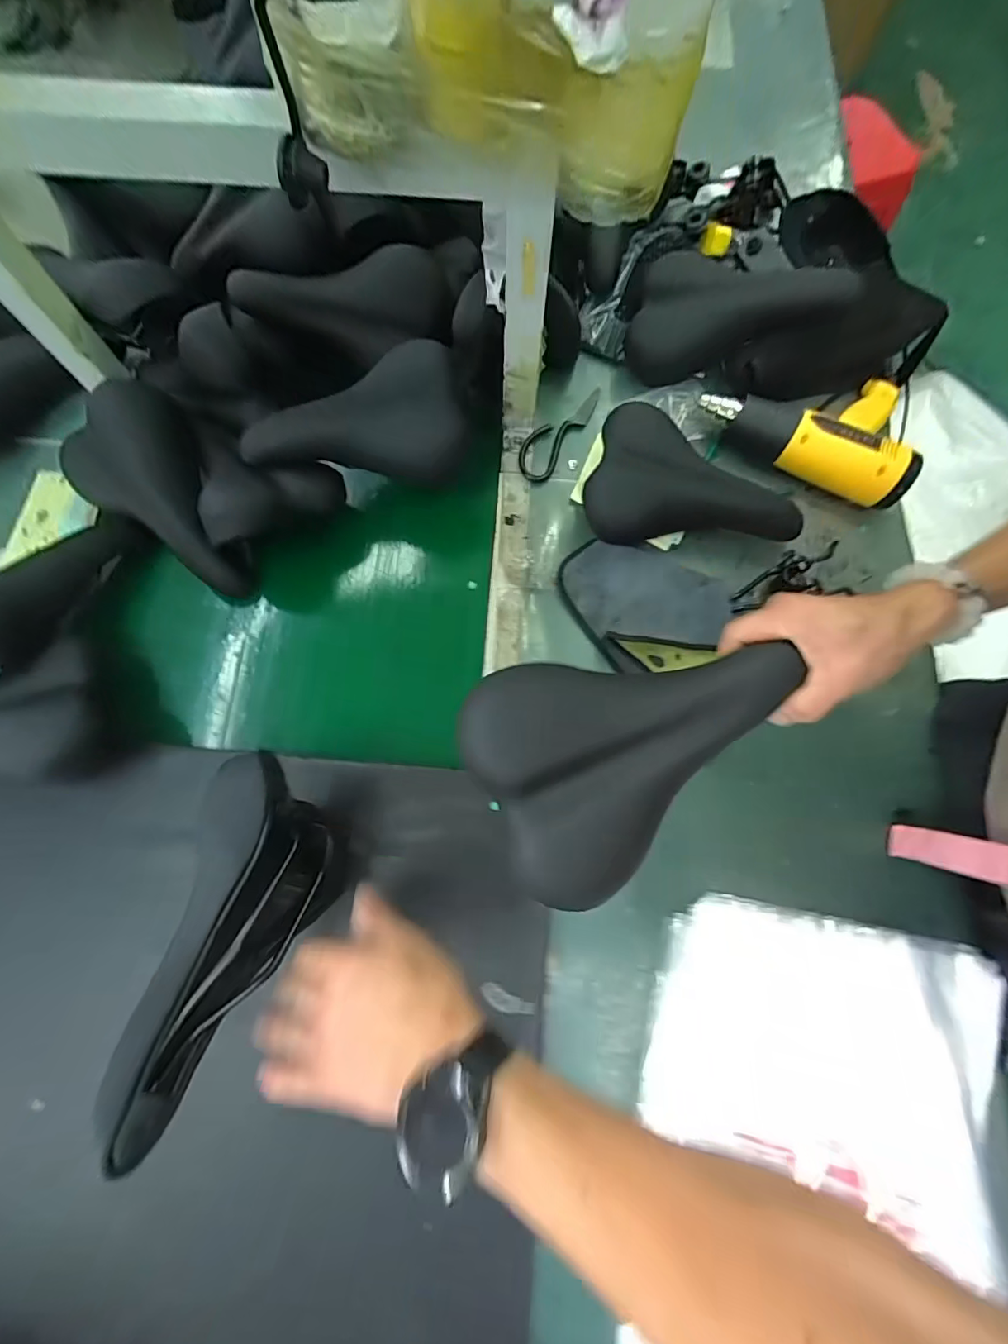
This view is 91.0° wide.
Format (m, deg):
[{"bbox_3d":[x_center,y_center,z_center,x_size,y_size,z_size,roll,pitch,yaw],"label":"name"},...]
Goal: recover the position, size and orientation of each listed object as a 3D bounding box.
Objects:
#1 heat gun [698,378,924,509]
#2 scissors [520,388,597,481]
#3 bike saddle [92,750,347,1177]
[{"bbox_3d":[0.409,-0.347,0.647,0.266,0.072,0.196,28,76,7],"label":"heat gun"},{"bbox_3d":[0.073,-0.324,0.663,0.051,0.017,0.170,31,76,8],"label":"scissors"},{"bbox_3d":[-0.206,0.211,0.403,0.062,0.158,0.255,-7,52,16],"label":"bike saddle"}]

